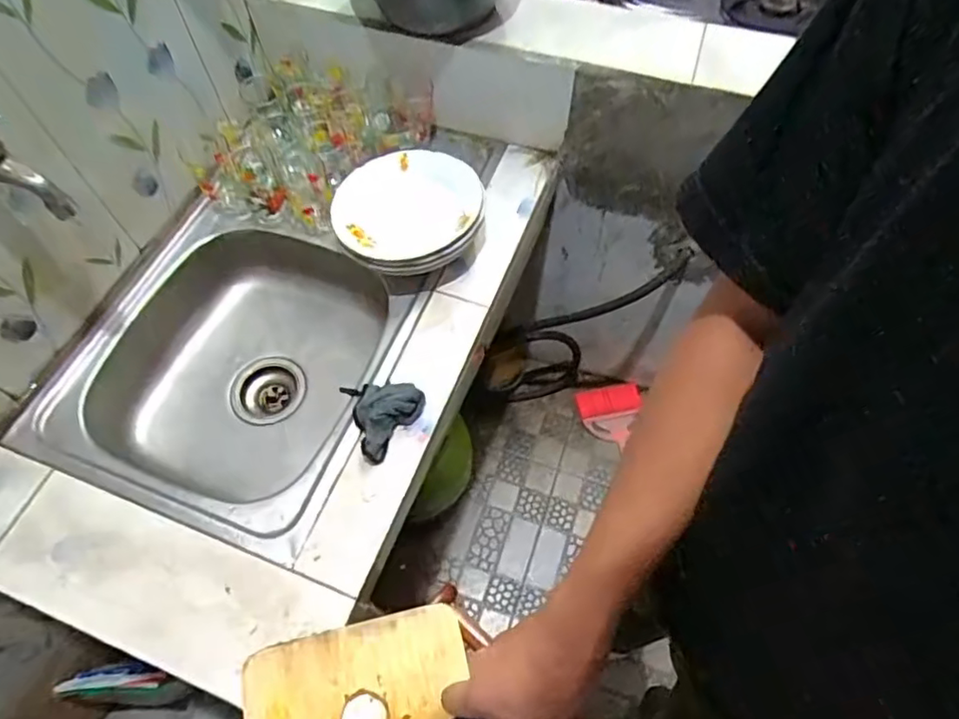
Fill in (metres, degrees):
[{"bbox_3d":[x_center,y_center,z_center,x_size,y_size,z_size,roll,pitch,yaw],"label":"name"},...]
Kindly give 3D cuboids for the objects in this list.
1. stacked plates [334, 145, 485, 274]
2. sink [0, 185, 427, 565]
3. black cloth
[{"bbox_3d":[-0.092,-0.198,0.819,0.203,0.060,0.189,0,61,0],"label":"stacked plates"},{"bbox_3d":[-0.318,0.015,0.830,0.397,0.158,0.421,19,63,10],"label":"sink"},{"bbox_3d":[-0.109,0.060,0.714,0.085,0.042,0.105,-17,63,-9],"label":"black cloth"}]

